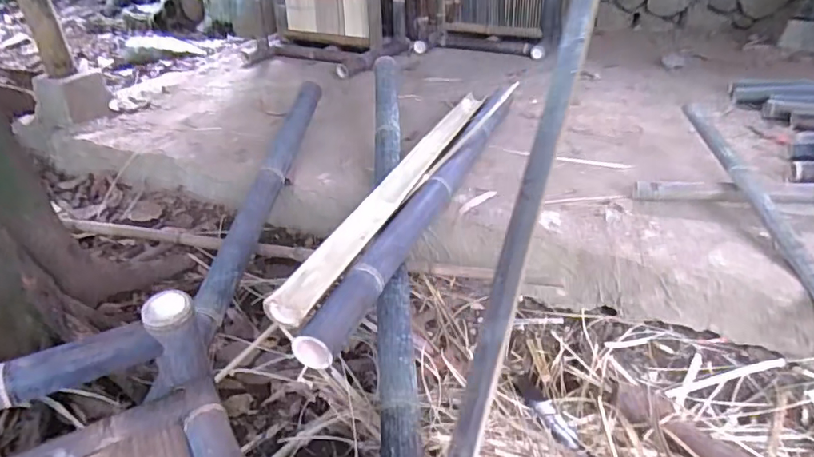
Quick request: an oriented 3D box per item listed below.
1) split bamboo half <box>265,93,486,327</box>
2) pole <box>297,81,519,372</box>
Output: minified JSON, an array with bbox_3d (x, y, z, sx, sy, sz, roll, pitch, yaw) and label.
[{"bbox_3d":[0.017,-0.178,1.563,0.092,0.053,1.431,10,34,18],"label":"split bamboo half"},{"bbox_3d":[0.123,-0.148,1.580,0.093,0.084,1.570,11,34,20],"label":"pole"}]

